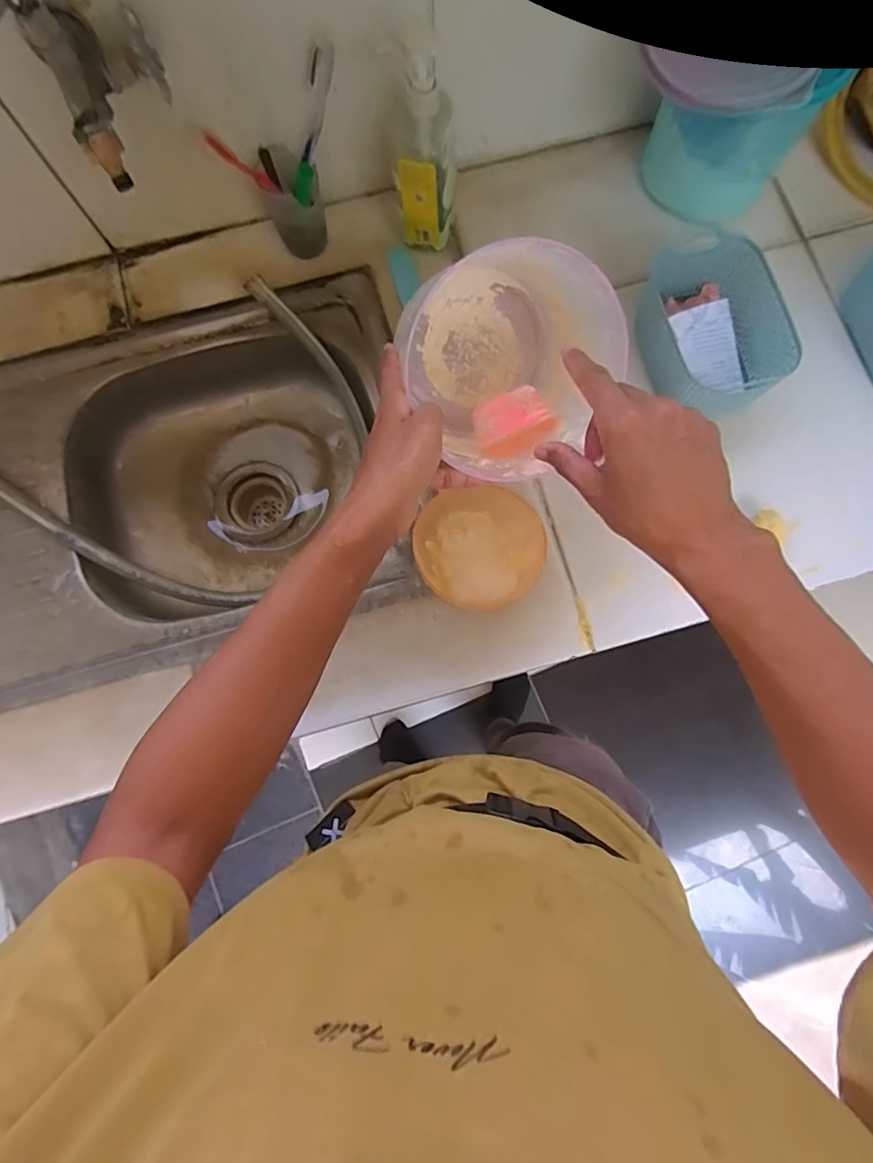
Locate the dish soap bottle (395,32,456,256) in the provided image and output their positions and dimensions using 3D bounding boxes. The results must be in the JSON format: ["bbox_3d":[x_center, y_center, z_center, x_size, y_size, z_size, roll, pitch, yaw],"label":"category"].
[{"bbox_3d":[-0.009,-0.435,0.567,0.060,0.181,0.066,7,80,3],"label":"dish soap bottle"}]

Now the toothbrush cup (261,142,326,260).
[{"bbox_3d":[-0.155,-0.420,0.615,0.067,0.092,0.071,-17,80,-2],"label":"toothbrush cup"}]

